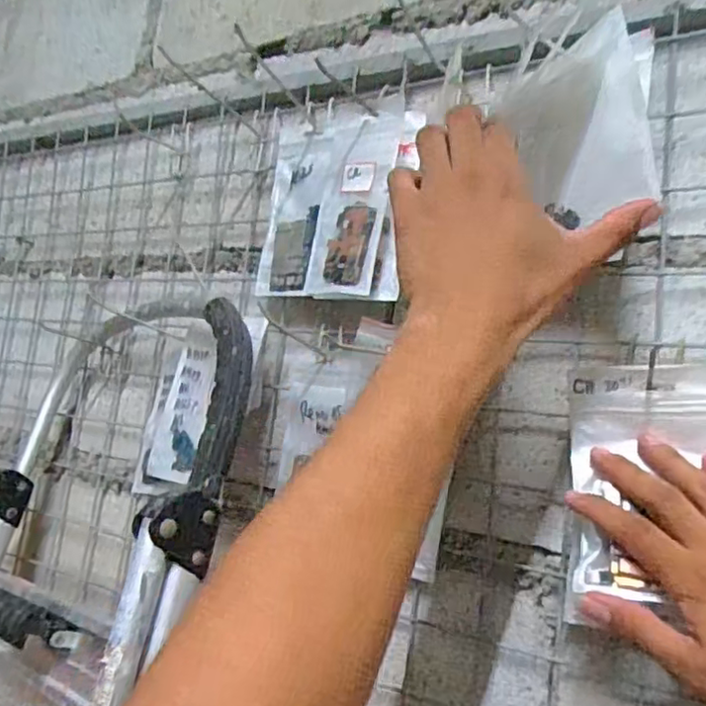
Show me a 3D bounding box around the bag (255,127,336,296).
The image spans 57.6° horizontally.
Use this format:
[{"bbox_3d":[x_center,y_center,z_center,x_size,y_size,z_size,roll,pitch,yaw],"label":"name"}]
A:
[{"bbox_3d":[-0.053,-0.134,0.600,0.073,0.162,0.008,4,-7,40],"label":"bag"}]

